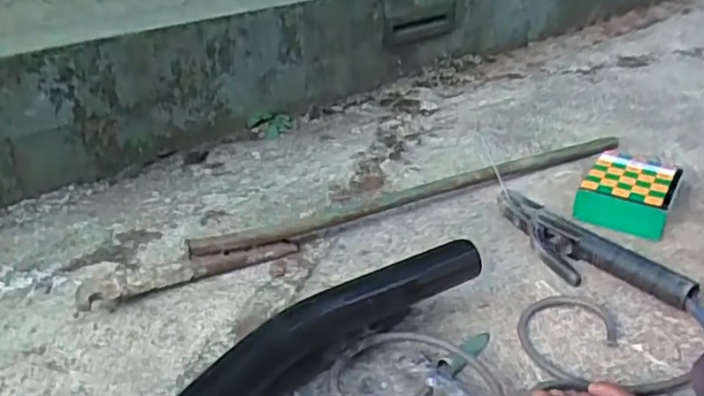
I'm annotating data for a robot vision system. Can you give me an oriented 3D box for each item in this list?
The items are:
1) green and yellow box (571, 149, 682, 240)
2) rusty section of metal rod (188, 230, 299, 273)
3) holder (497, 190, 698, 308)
[{"bbox_3d":[0.382,-0.012,0.863,0.111,0.042,0.166,16,34,28],"label":"green and yellow box"},{"bbox_3d":[-0.130,0.062,0.757,0.128,0.039,0.018,-7,1,-23],"label":"rusty section of metal rod"},{"bbox_3d":[0.259,0.059,0.753,0.072,0.040,0.272,-17,33,-27],"label":"holder"}]

